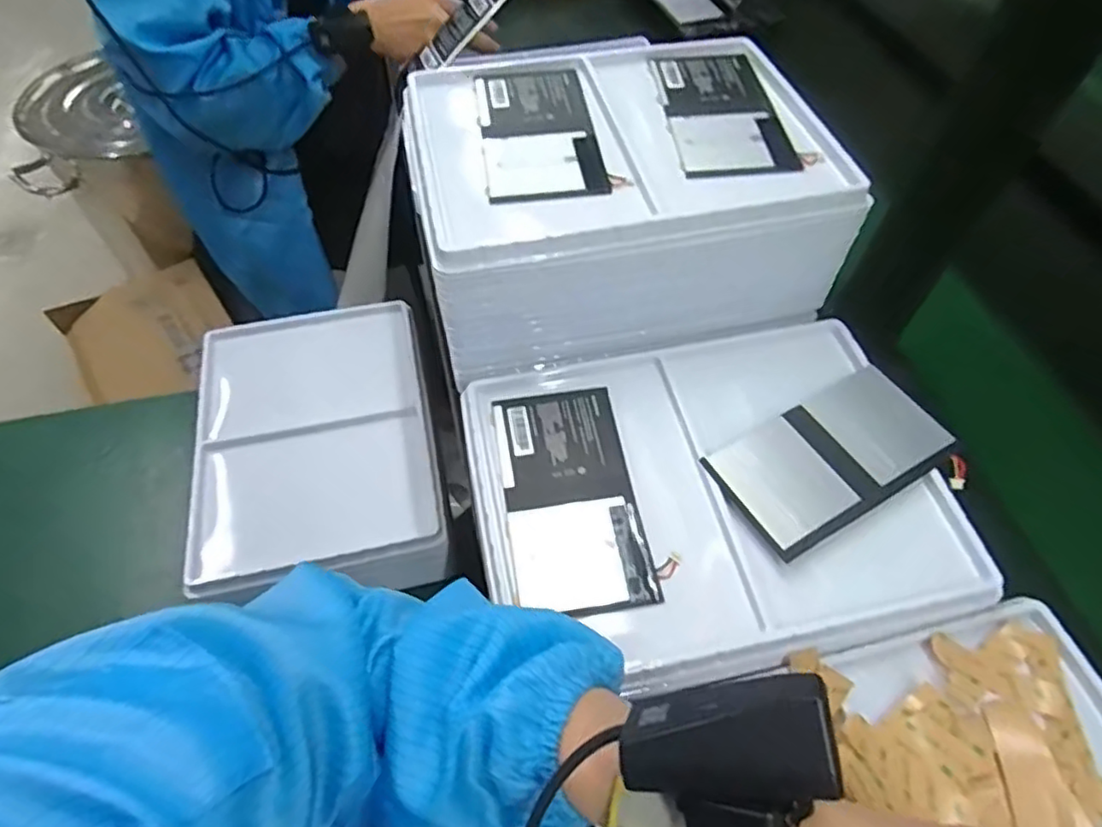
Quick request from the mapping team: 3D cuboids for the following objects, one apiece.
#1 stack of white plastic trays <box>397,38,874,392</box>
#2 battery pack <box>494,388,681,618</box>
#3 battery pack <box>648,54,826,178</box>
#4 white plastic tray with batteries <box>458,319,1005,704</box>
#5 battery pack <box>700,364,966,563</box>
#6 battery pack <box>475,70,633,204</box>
[{"bbox_3d":[0.053,-0.194,0.563,0.334,0.114,0.257,-13,56,-10],"label":"stack of white plastic trays"},{"bbox_3d":[0.017,0.057,0.463,0.099,0.008,0.170,-6,55,-5],"label":"battery pack"},{"bbox_3d":[0.145,-0.256,0.543,0.102,0.006,0.170,-5,55,-5],"label":"battery pack"},{"bbox_3d":[0.118,0.050,0.466,0.331,0.023,0.244,-11,56,-9],"label":"white plastic tray with batteries"},{"bbox_3d":[0.209,0.032,0.469,0.168,0.007,0.098,-26,59,-18],"label":"battery pack"},{"bbox_3d":[-0.011,-0.231,0.526,0.096,0.006,0.169,-7,55,-6],"label":"battery pack"}]

